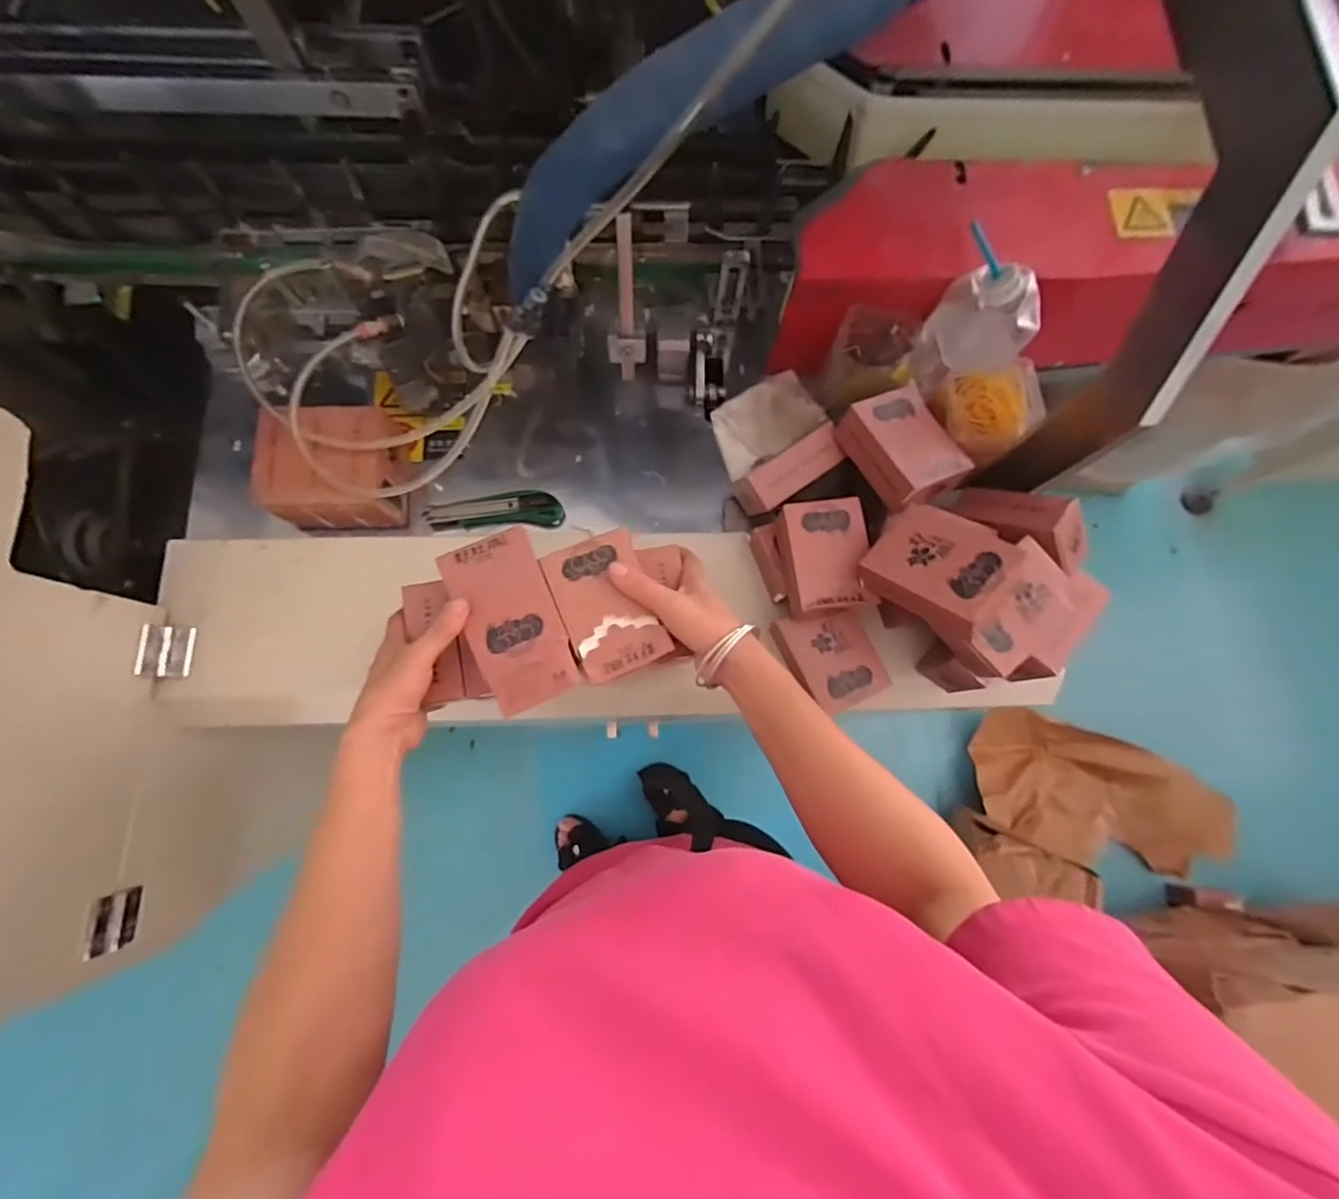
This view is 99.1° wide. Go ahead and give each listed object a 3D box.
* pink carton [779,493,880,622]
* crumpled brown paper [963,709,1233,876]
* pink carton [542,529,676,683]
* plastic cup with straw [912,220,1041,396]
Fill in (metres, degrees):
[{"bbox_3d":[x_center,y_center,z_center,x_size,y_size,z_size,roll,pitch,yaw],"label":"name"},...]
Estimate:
[{"bbox_3d":[0.150,-0.040,0.546,0.079,0.040,0.107,-9,78,-4],"label":"pink carton"},{"bbox_3d":[0.964,0.456,1.307,0.580,0.107,0.282,22,78,3],"label":"crumpled brown paper"},{"bbox_3d":[-0.050,0.004,0.464,0.072,0.010,0.110,-22,79,-6],"label":"pink carton"},{"bbox_3d":[0.293,-0.252,0.530,0.080,0.139,0.083,0,78,-2],"label":"plastic cup with straw"}]

